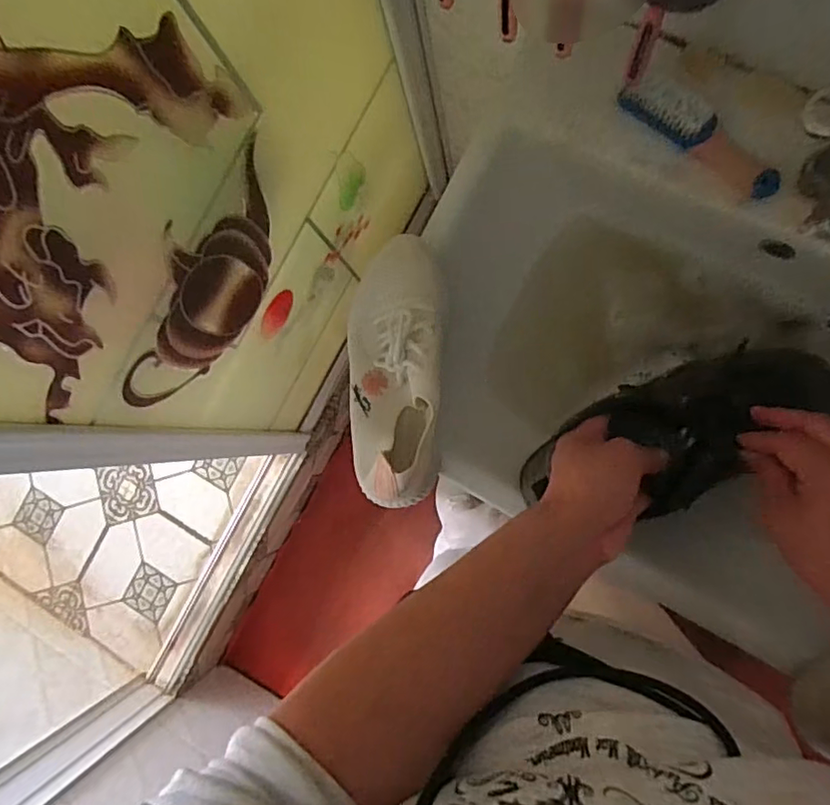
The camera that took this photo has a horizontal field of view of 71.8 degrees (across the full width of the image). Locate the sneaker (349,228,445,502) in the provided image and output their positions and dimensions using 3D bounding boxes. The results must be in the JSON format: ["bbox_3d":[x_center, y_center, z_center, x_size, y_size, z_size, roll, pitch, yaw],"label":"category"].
[{"bbox_3d":[-0.020,-0.032,0.498,0.089,0.076,0.238,1,87,8],"label":"sneaker"}]

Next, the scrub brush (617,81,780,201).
[{"bbox_3d":[0.252,-0.234,0.506,0.155,0.046,0.030,40,93,8],"label":"scrub brush"}]

